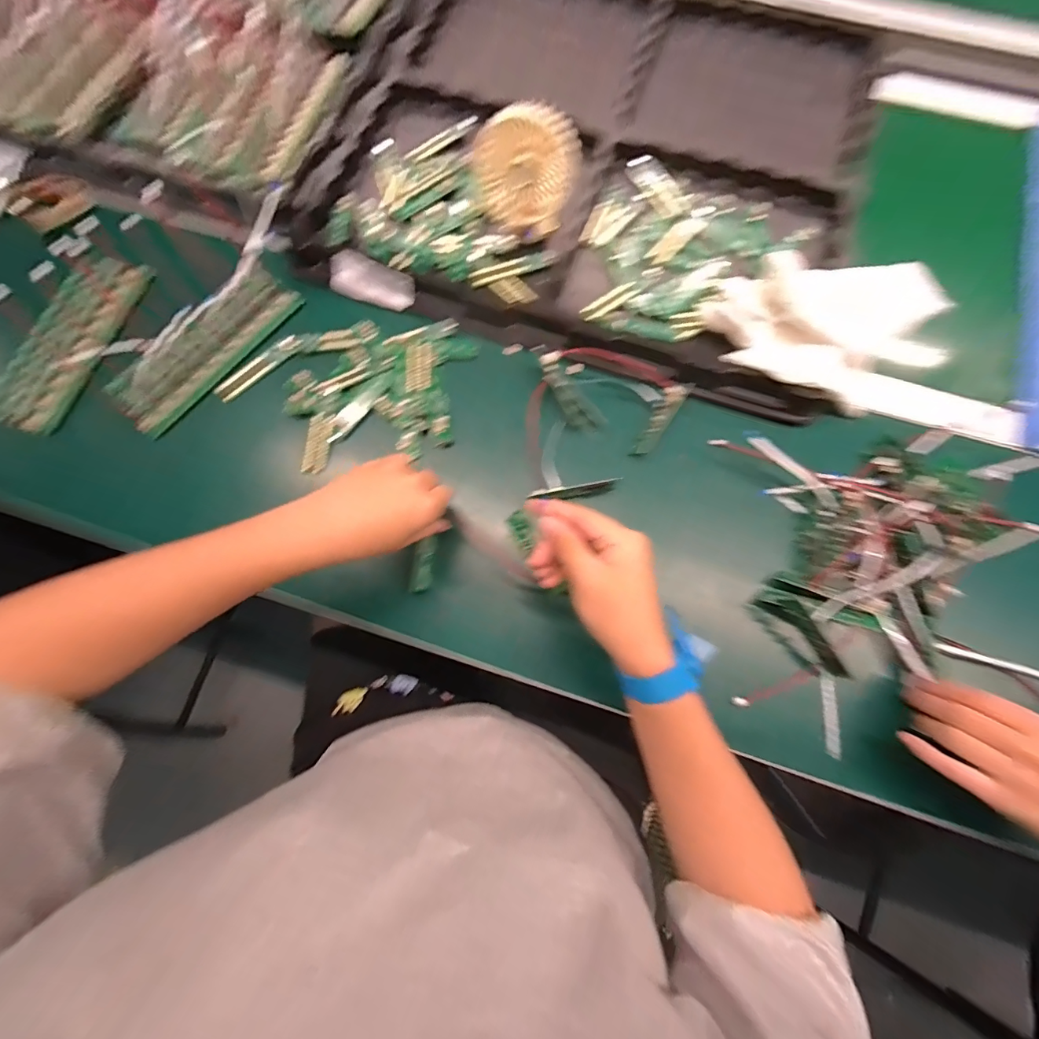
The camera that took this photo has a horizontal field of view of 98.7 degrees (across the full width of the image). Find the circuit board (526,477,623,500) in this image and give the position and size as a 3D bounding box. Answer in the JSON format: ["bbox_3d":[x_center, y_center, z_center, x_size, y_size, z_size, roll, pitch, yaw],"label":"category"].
[{"bbox_3d":[0.051,-0.026,0.410,0.082,0.016,0.008,-9,75,-8],"label":"circuit board"}]

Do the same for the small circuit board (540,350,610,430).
[{"bbox_3d":[0.048,-0.119,0.428,0.030,0.013,0.085,-33,84,2],"label":"small circuit board"}]

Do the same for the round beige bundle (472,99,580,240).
[{"bbox_3d":[0.004,-0.330,0.432,0.097,0.104,0.037,1,75,0],"label":"round beige bundle"}]

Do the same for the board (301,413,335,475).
[{"bbox_3d":[-0.192,-0.072,0.427,0.021,0.005,0.057,13,93,-24],"label":"board"}]

